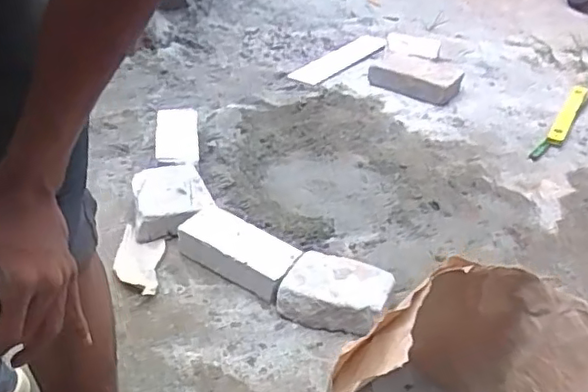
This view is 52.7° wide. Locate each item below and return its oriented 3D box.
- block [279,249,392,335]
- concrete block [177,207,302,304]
[{"bbox_3d":[0.082,0.194,1.167,0.204,0.078,0.168,15,34,17],"label":"block"},{"bbox_3d":[-0.117,0.120,1.256,0.256,0.072,0.121,22,37,26],"label":"concrete block"}]

